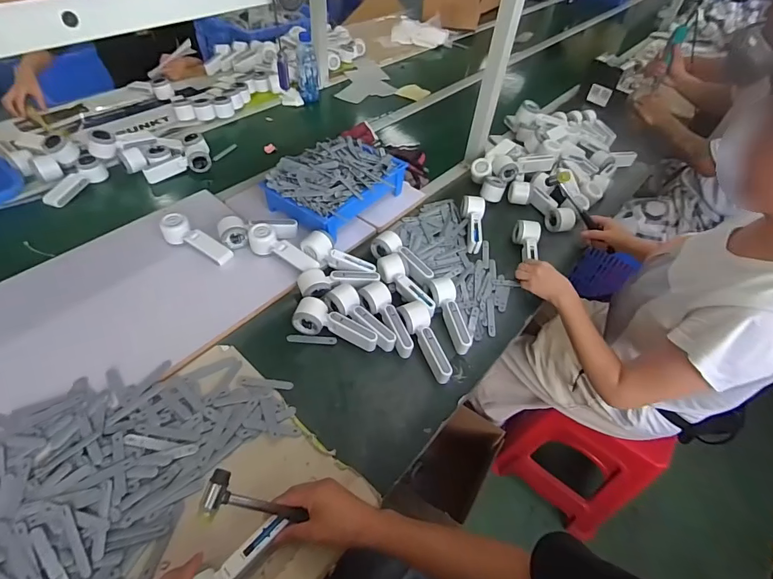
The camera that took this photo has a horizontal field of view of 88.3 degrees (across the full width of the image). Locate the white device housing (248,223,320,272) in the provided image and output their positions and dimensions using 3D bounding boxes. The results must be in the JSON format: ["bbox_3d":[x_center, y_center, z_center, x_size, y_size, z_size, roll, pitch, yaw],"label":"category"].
[{"bbox_3d":[-0.224,-0.088,0.854,0.159,0.048,0.053,29,52,19],"label":"white device housing"}]

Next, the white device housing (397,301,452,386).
[{"bbox_3d":[0.078,0.097,0.766,0.060,0.050,0.167,-17,53,-19],"label":"white device housing"}]

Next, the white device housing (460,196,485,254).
[{"bbox_3d":[0.214,-0.169,0.999,0.056,0.051,0.162,10,49,3],"label":"white device housing"}]

